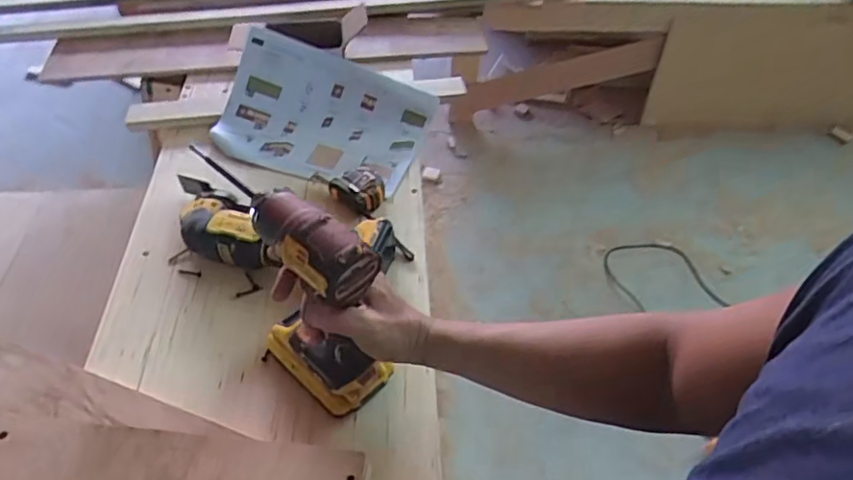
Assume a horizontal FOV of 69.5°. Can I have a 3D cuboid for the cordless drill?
[{"bbox_3d":[-0.100,0.065,0.564,0.128,0.225,0.063,30,47,18],"label":"cordless drill"}]

